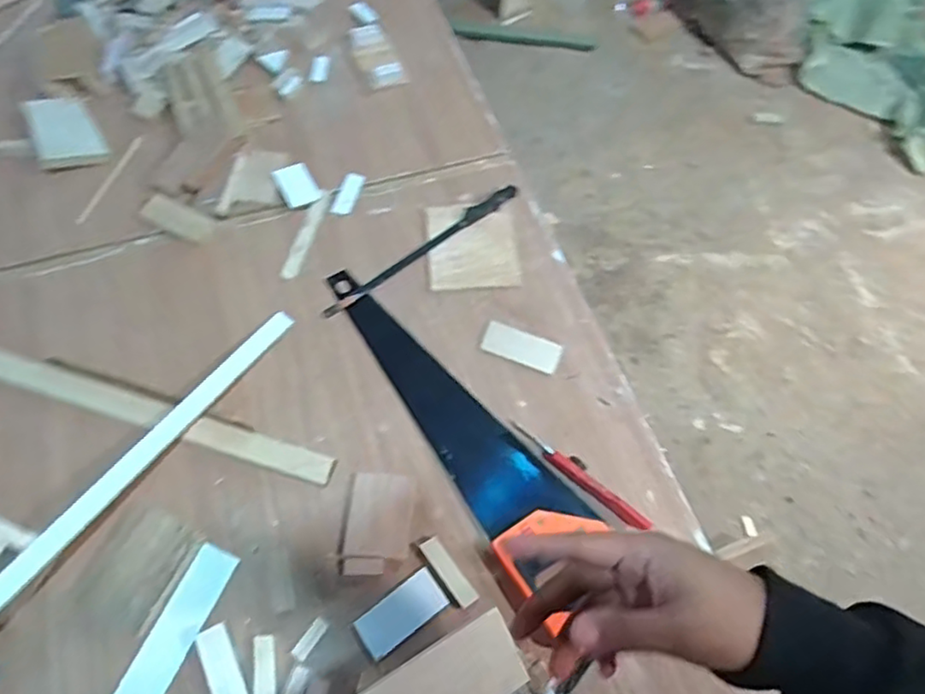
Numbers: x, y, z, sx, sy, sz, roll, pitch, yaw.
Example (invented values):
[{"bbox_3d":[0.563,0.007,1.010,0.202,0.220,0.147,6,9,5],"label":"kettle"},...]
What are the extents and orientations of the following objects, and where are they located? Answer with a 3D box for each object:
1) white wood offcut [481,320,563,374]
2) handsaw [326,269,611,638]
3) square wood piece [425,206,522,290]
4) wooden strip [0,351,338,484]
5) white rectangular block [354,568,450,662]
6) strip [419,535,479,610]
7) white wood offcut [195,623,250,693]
[{"bbox_3d":[0.074,-0.001,0.780,0.093,0.005,0.045,22,62,8],"label":"white wood offcut"},{"bbox_3d":[-0.012,0.076,0.728,0.105,0.026,0.471,-33,67,-17],"label":"handsaw"},{"bbox_3d":[0.013,-0.137,0.850,0.114,0.012,0.131,-3,62,-5],"label":"square wood piece"},{"bbox_3d":[-0.381,0.065,0.713,0.495,0.012,0.034,17,62,6],"label":"wooden strip"},{"bbox_3d":[-0.060,0.264,0.634,0.087,0.006,0.044,-33,68,-19],"label":"white rectangular block"},{"bbox_3d":[-0.013,0.229,0.650,0.021,0.008,0.076,-32,68,-19],"label":"strip"},{"bbox_3d":[-0.220,0.309,0.591,0.031,0.016,0.094,-23,68,-13],"label":"white wood offcut"}]

